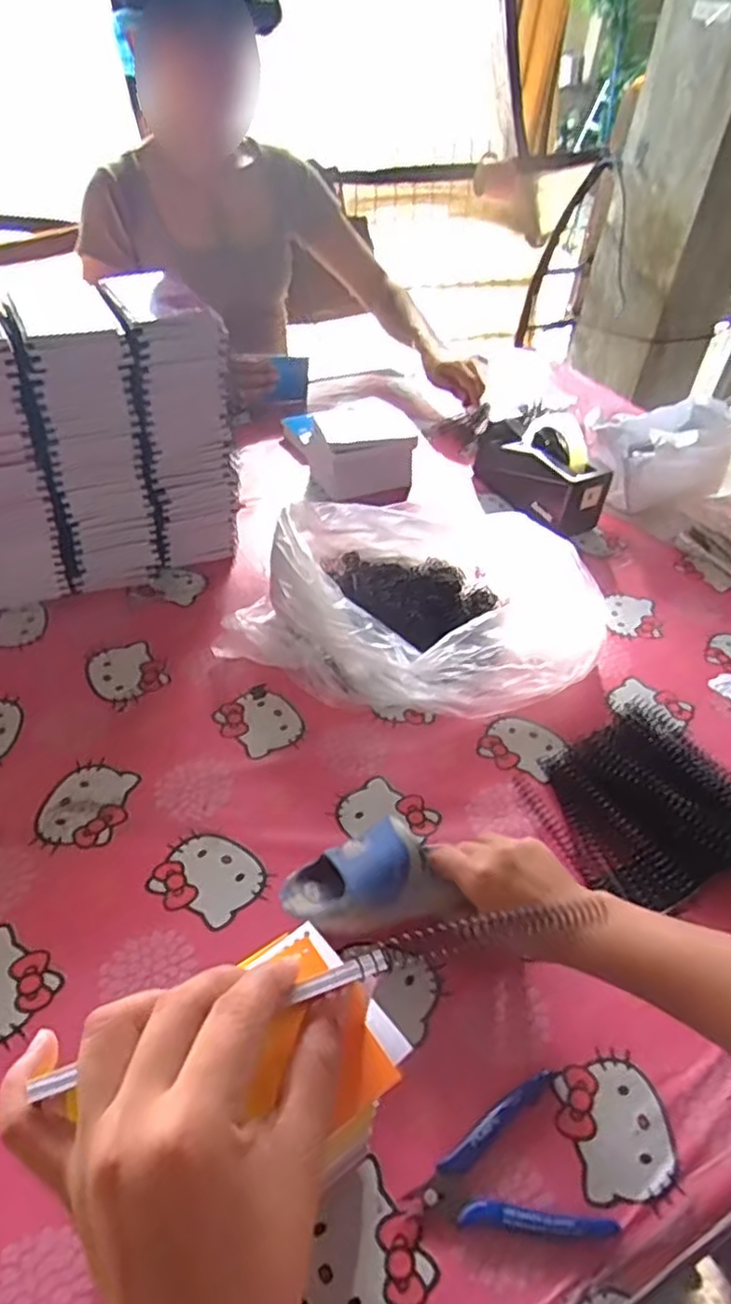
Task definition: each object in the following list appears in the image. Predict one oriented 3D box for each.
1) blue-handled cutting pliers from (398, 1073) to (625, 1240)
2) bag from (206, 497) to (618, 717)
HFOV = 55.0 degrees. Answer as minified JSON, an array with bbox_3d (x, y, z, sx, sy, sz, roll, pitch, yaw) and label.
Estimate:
[{"bbox_3d":[0.080,0.315,0.432,0.118,0.013,0.086,-5,43,-11],"label":"blue-handled cutting pliers"},{"bbox_3d":[0.050,-0.063,0.762,0.384,0.105,0.253,-2,43,-8],"label":"bag"}]

